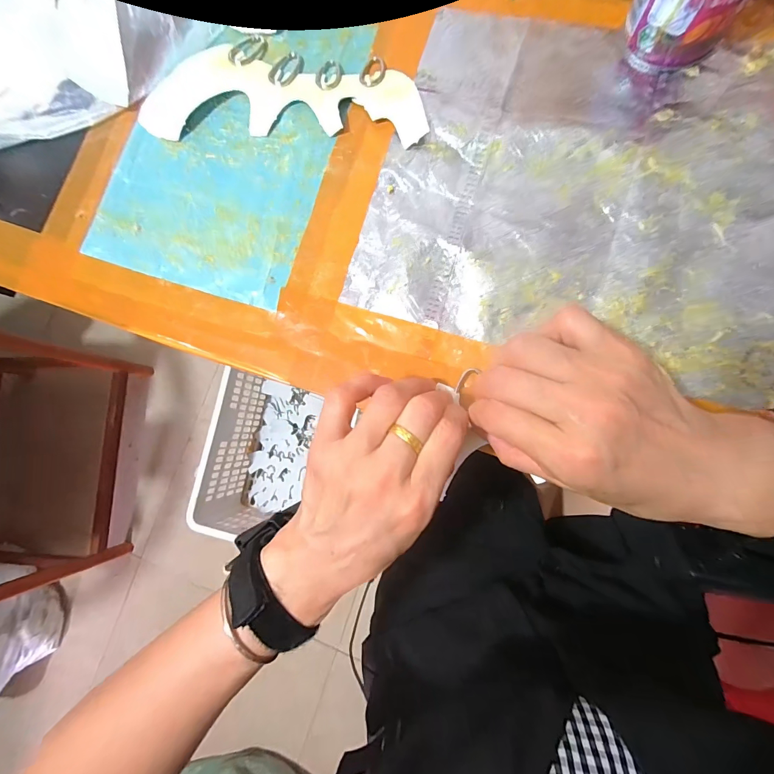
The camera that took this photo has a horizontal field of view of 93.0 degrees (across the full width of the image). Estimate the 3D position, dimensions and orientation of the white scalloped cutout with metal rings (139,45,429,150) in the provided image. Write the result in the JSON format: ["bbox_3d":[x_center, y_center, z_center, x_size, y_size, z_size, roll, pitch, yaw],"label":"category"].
[{"bbox_3d":[-0.080,-0.222,0.281,0.224,0.010,0.069,8,85,8],"label":"white scalloped cutout with metal rings"}]

